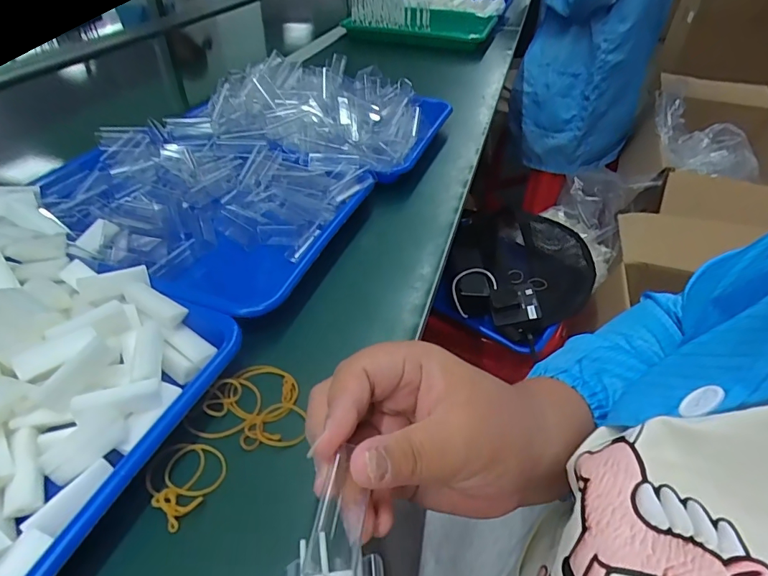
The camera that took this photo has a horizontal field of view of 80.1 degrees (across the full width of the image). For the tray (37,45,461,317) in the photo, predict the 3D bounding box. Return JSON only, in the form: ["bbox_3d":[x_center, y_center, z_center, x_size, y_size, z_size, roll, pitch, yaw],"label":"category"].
[{"bbox_3d":[-0.131,-0.175,0.538,0.302,0.082,0.468,20,44,21],"label":"tray"}]

